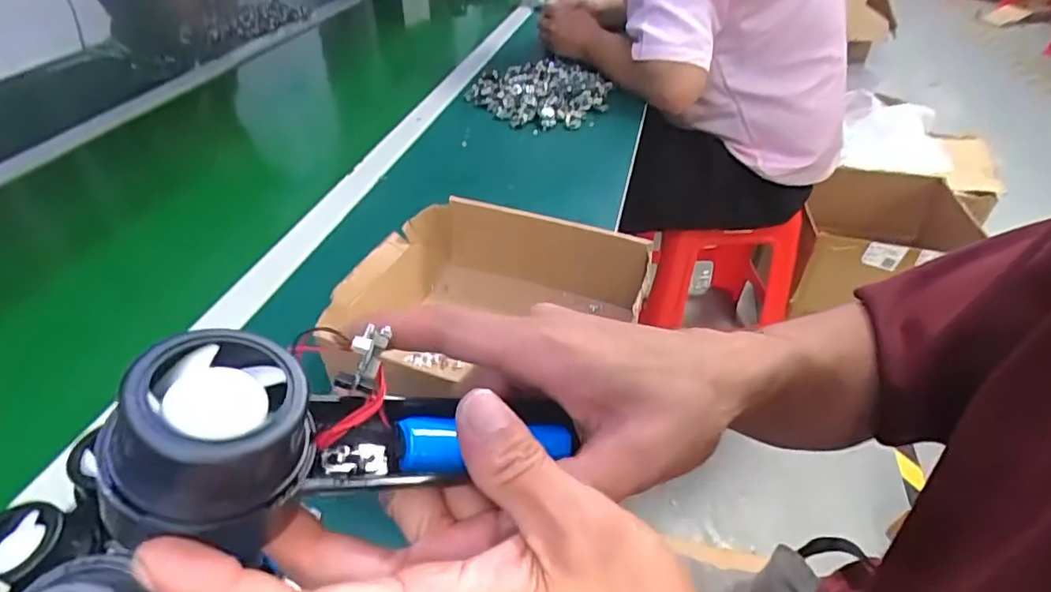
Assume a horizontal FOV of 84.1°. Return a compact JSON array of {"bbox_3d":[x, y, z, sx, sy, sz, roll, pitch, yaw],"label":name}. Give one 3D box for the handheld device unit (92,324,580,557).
[{"bbox_3d":[-0.050,0.045,0.202,0.152,0.046,0.050,11,28,-38],"label":"handheld device unit"}]

